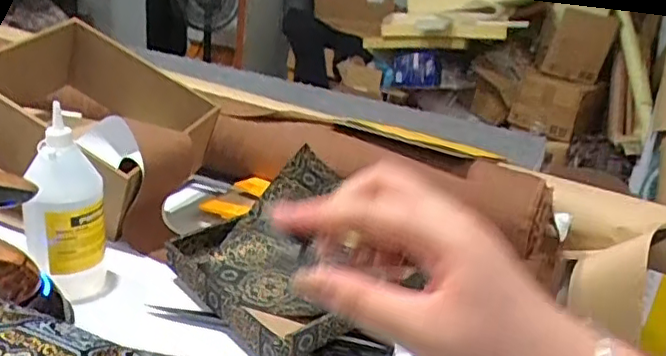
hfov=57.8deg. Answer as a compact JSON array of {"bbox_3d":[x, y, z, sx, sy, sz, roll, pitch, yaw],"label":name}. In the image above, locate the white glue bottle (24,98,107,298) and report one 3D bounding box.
[{"bbox_3d":[-0.264,0.036,0.609,0.057,0.174,0.070,16,23,20],"label":"white glue bottle"}]

